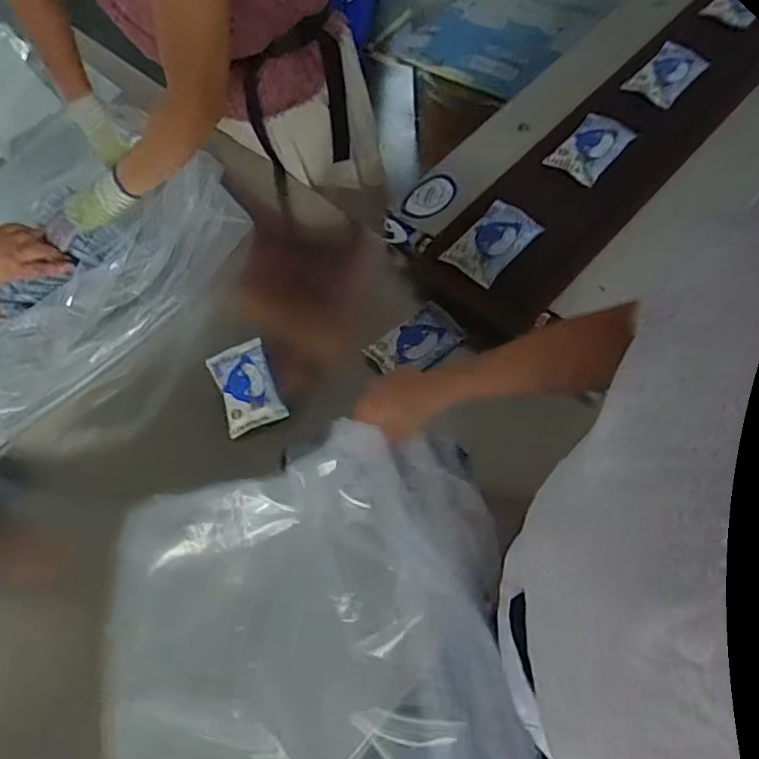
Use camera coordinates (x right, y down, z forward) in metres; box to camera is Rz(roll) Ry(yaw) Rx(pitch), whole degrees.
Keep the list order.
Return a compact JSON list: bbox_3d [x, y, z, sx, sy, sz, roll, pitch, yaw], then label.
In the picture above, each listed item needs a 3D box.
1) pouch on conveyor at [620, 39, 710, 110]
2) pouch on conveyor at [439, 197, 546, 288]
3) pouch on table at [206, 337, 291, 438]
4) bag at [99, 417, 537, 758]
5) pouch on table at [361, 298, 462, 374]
[{"bbox_3d":[0.503,-0.532,1.048,0.083,0.018,0.150,37,70,21],"label":"pouch on conveyor"},{"bbox_3d":[0.172,-0.206,0.897,0.087,0.029,0.148,37,70,21],"label":"pouch on conveyor"},{"bbox_3d":[-0.201,0.010,0.902,0.085,0.018,0.142,-22,63,-8],"label":"pouch on table"},{"bbox_3d":[-0.058,0.354,0.569,0.384,0.156,0.541,-10,62,-1],"label":"bag"},{"bbox_3d":[0.058,-0.056,0.913,0.148,0.029,0.079,-33,70,-17],"label":"pouch on table"}]

